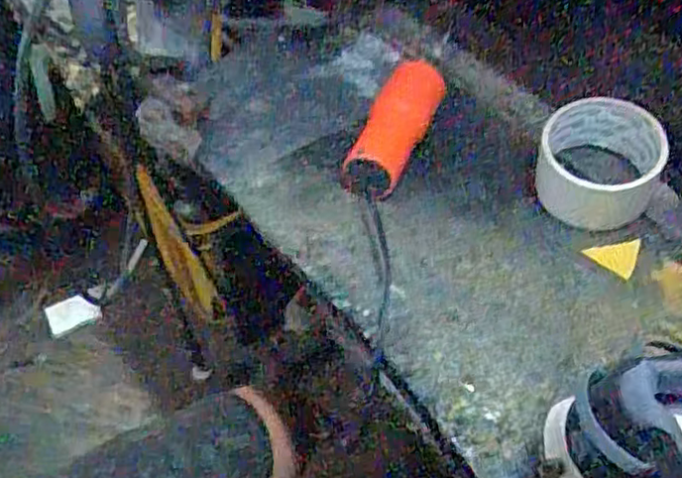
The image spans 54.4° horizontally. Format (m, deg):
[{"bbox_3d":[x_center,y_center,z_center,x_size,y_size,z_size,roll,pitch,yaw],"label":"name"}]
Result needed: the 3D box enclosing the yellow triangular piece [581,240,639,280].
[{"bbox_3d":[0.191,0.009,0.464,0.033,0.005,0.032,32,58,24],"label":"yellow triangular piece"}]

